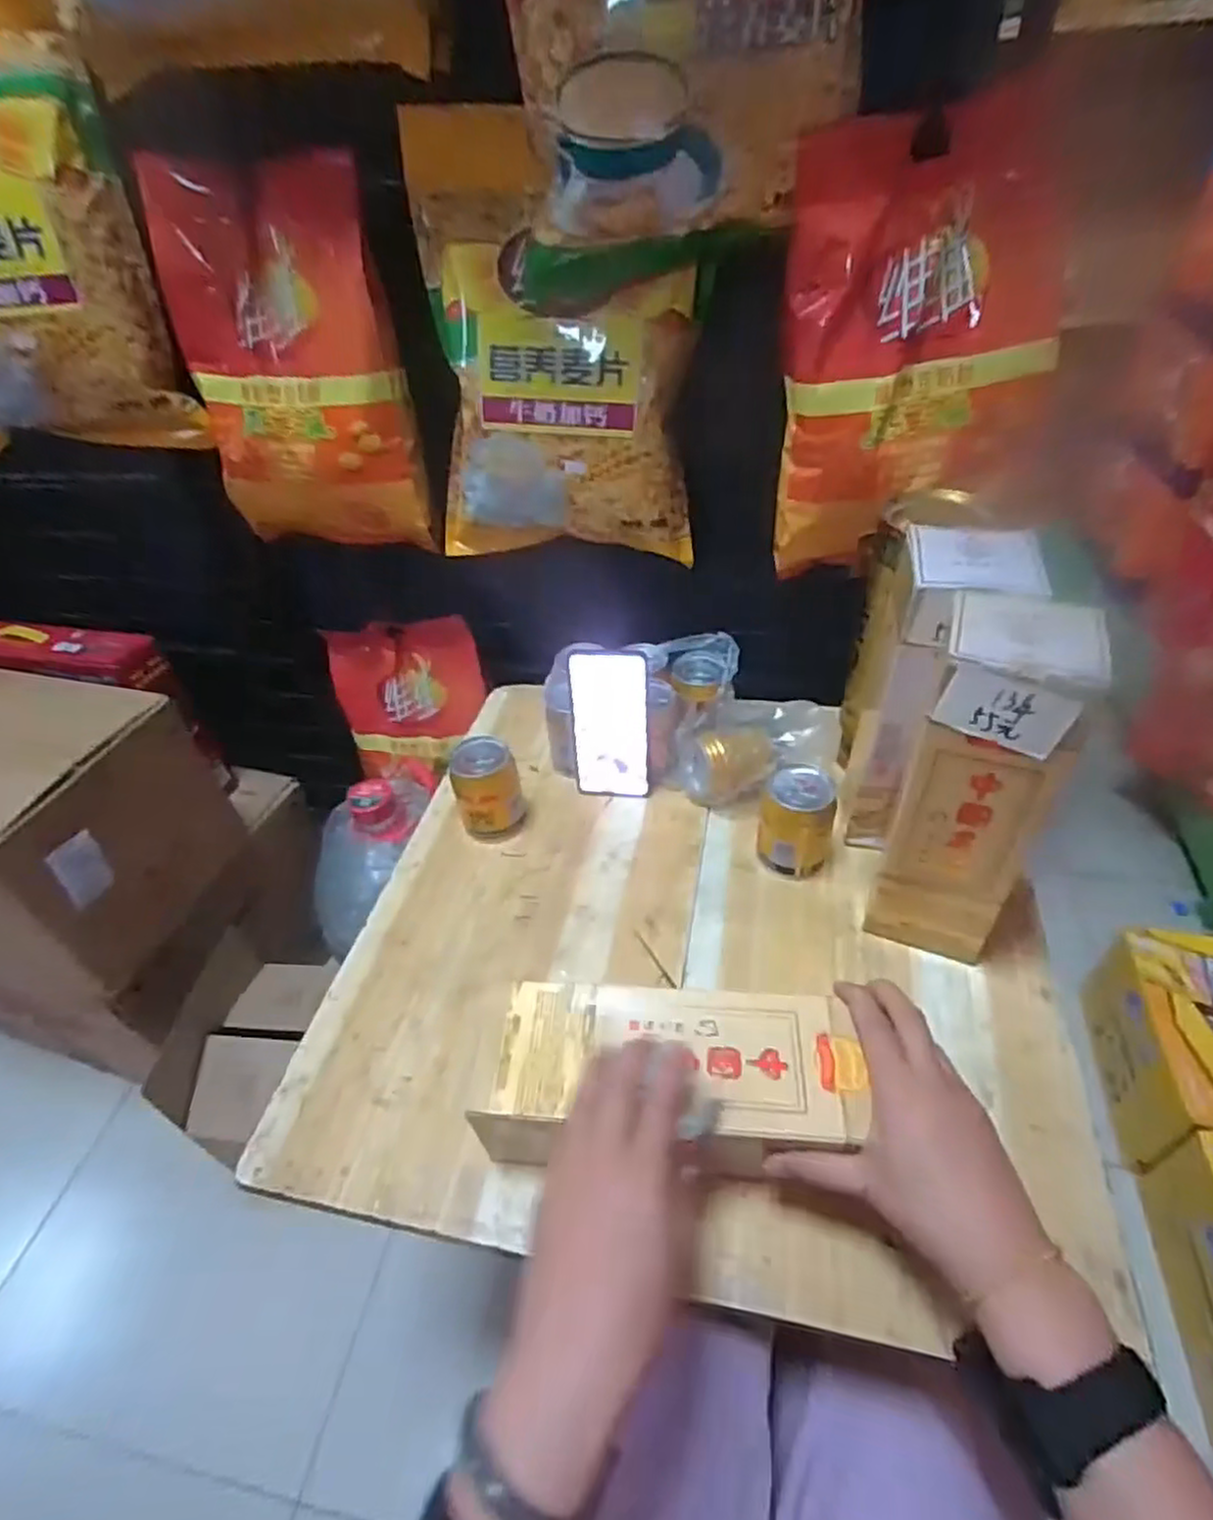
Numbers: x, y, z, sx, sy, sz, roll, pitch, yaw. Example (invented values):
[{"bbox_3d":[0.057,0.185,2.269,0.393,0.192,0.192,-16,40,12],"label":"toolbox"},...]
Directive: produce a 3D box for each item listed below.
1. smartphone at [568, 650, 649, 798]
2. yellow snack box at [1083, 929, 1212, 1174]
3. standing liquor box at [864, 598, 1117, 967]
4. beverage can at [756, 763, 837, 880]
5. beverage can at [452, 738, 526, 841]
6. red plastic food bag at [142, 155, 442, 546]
[{"bbox_3d":[0.004,-0.032,0.723,0.075,0.166,0.005,2,34,6],"label":"smartphone"},{"bbox_3d":[0.811,0.396,0.969,0.217,0.165,0.279,4,43,11],"label":"yellow snack box"},{"bbox_3d":[0.271,0.028,0.543,0.087,0.284,0.098,13,46,19],"label":"standing liquor box"},{"bbox_3d":[0.172,0.058,0.656,0.062,0.089,0.064,-3,43,3],"label":"beverage can"},{"bbox_3d":[-0.115,0.032,0.712,0.063,0.094,0.059,-3,43,3],"label":"beverage can"},{"bbox_3d":[-0.321,-0.390,0.746,0.228,0.331,0.070,9,45,16],"label":"red plastic food bag"}]

